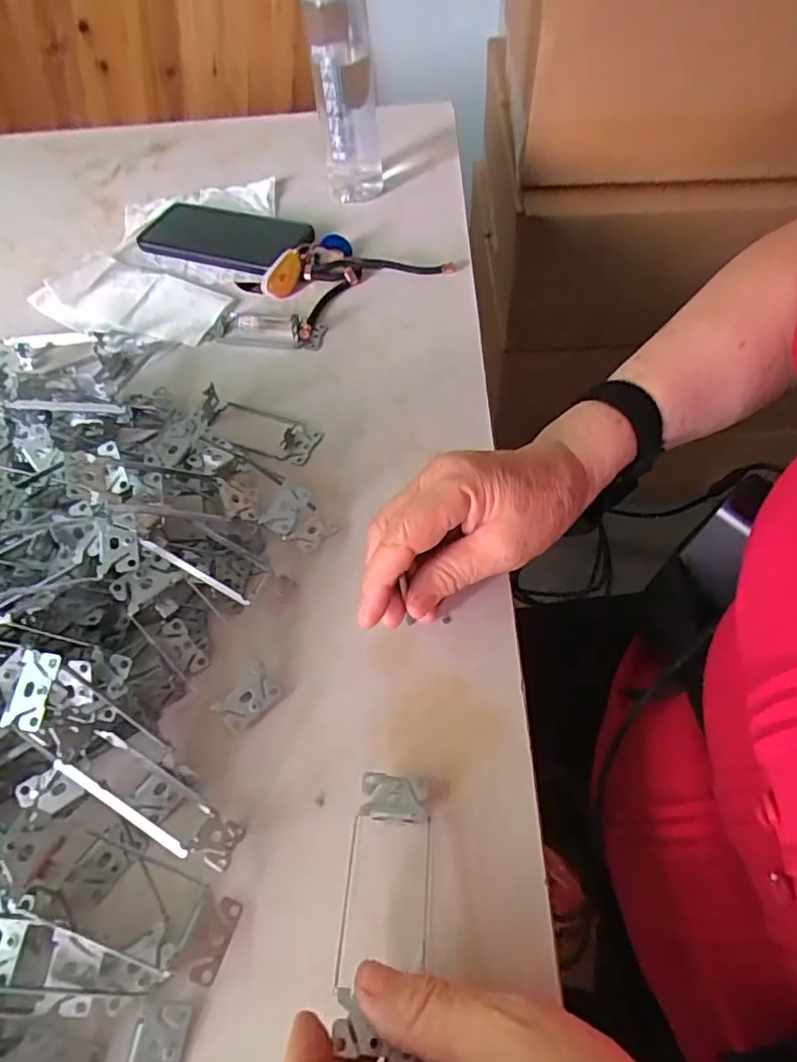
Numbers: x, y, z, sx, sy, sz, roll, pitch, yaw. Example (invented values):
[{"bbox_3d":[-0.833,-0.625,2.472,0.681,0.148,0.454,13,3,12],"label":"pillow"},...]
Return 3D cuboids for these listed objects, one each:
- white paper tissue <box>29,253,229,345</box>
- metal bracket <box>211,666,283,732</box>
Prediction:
[{"bbox_3d":[-0.240,-0.211,0.531,0.184,0.021,0.085,20,60,16],"label":"white paper tissue"},{"bbox_3d":[-0.081,0.093,0.324,0.019,0.011,0.033,36,65,25],"label":"metal bracket"}]

